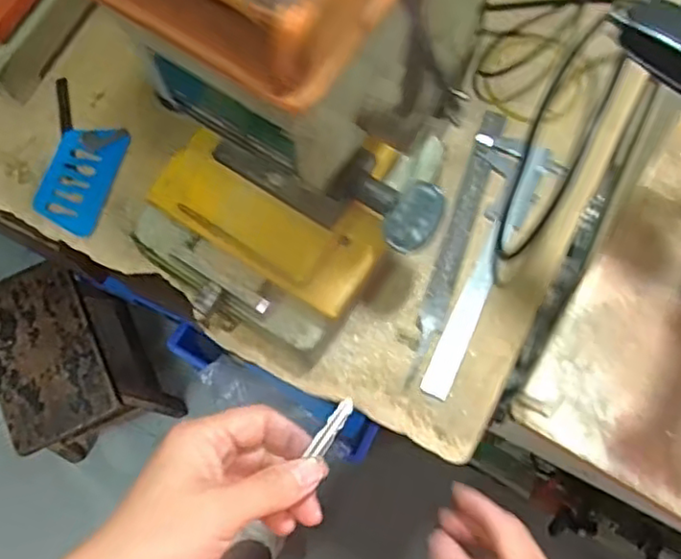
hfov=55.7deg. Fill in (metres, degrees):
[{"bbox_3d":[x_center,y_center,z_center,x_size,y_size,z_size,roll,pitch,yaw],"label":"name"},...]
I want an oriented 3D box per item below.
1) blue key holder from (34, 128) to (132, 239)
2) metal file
[{"bbox_3d":[-0.221,-0.087,0.550,0.056,0.010,0.097,13,75,4],"label":"blue key holder"},{"bbox_3d":[0.096,-0.033,0.529,0.020,0.007,0.246,19,73,5],"label":"metal file"}]

